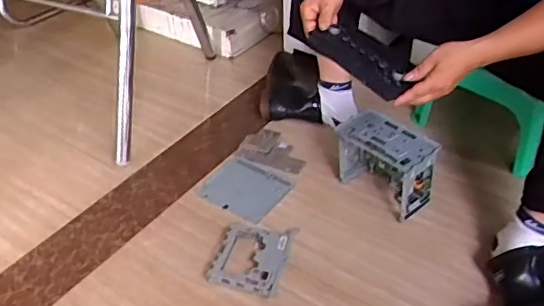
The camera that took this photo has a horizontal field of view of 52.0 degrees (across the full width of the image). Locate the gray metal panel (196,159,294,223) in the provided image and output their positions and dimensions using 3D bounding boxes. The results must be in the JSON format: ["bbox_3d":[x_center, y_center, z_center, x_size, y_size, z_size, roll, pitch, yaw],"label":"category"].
[{"bbox_3d":[-0.059,0.079,1.218,0.168,0.009,0.128,26,58,26],"label":"gray metal panel"}]

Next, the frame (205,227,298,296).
[{"bbox_3d":[-0.040,0.187,1.053,0.130,0.025,0.146,13,50,14],"label":"frame"}]

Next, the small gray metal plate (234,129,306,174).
[{"bbox_3d":[0.004,-0.003,1.274,0.162,0.013,0.091,22,63,19],"label":"small gray metal plate"}]

